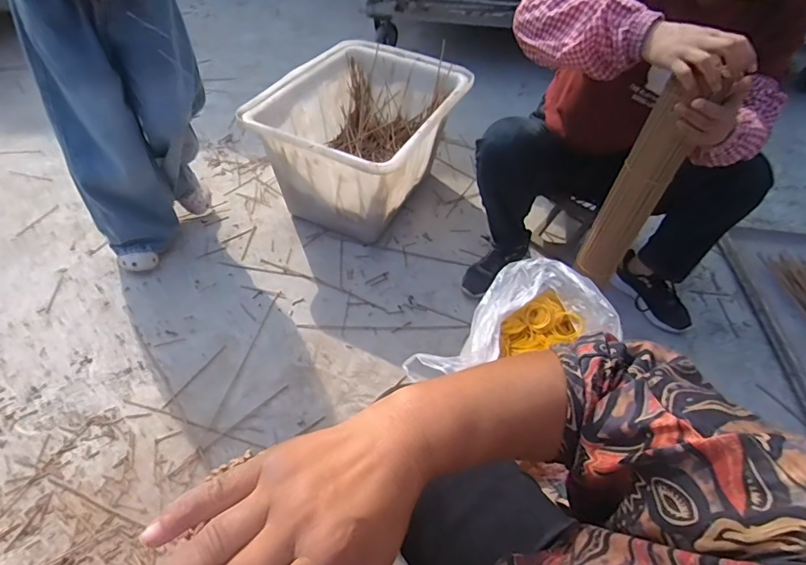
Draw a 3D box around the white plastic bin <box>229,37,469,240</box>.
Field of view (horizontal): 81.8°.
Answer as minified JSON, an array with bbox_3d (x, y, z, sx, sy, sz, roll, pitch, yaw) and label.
[{"bbox_3d":[-0.116,-0.406,1.338,0.449,0.329,0.553,28,54,13],"label":"white plastic bin"}]

